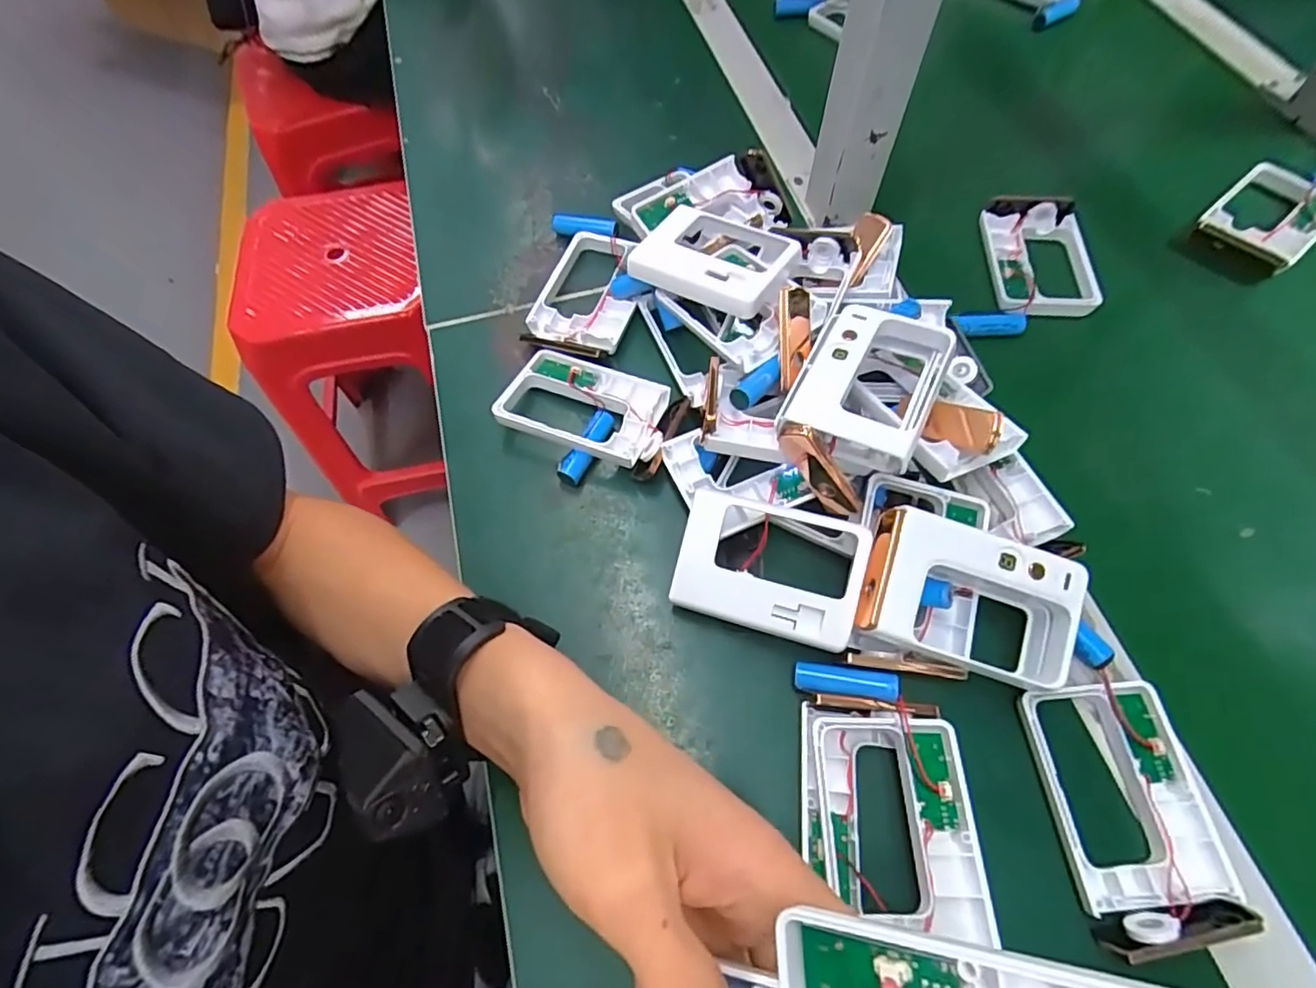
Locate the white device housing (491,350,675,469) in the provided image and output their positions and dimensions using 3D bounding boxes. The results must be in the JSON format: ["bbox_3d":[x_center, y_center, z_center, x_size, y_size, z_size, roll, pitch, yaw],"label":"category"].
[{"bbox_3d":[-0.045,-0.055,0.390,0.102,0.023,0.069,15,64,10],"label":"white device housing"}]

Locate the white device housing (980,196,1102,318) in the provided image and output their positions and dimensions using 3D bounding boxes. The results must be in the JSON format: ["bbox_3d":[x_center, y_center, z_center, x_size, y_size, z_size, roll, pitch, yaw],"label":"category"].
[{"bbox_3d":[0.284,-0.171,0.451,0.077,0.025,0.106,2,63,3],"label":"white device housing"}]

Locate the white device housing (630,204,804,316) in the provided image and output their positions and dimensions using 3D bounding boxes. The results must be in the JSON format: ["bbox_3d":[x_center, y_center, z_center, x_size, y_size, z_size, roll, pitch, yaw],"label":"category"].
[{"bbox_3d":[0.035,-0.149,0.389,0.098,0.019,0.067,30,68,22],"label":"white device housing"}]

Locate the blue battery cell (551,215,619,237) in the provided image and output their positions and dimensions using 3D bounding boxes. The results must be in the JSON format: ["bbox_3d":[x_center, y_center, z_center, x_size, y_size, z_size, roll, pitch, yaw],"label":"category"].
[{"bbox_3d":[-0.056,-0.202,0.465,0.052,0.015,0.011,10,64,7],"label":"blue battery cell"}]

